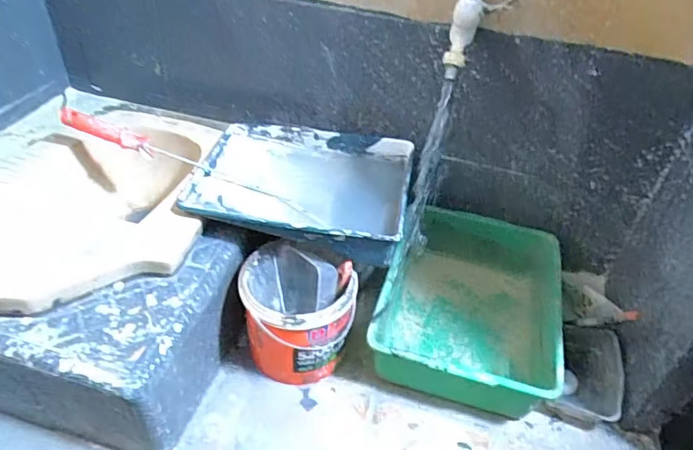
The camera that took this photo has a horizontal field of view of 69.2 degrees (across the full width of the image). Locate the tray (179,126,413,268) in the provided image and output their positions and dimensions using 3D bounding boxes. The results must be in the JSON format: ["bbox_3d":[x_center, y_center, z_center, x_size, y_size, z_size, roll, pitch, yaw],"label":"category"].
[{"bbox_3d":[-0.072,-0.071,0.888,0.366,0.068,0.286,10,40,6],"label":"tray"}]

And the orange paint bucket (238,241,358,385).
[{"bbox_3d":[-0.084,0.154,0.866,0.172,0.206,0.170,3,39,-2],"label":"orange paint bucket"}]

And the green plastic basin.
[{"bbox_3d":[0.235,0.153,0.943,0.305,0.135,0.398,16,41,14],"label":"green plastic basin"}]

